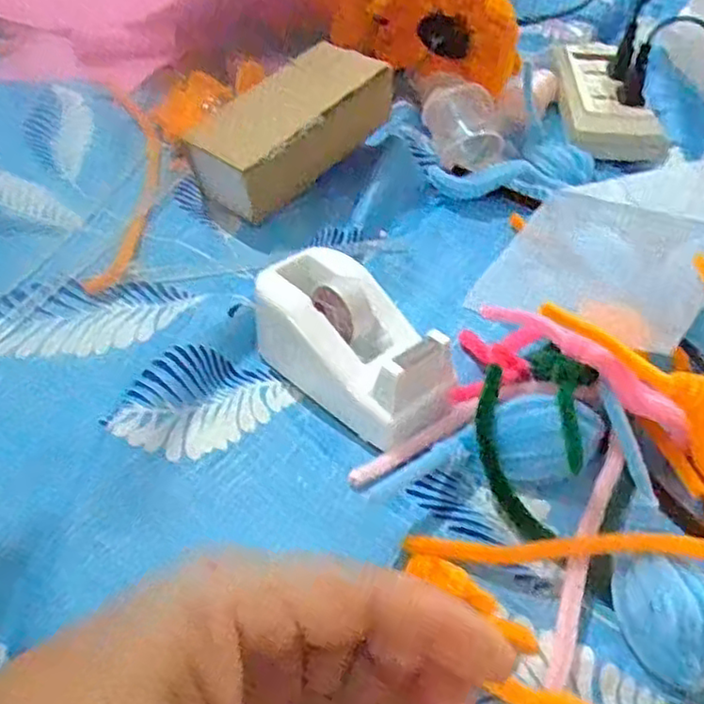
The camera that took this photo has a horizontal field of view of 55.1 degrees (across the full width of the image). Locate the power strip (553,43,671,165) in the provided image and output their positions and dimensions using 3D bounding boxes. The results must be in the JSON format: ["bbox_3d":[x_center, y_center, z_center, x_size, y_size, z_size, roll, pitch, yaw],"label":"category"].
[{"bbox_3d":[0.197,-0.200,0.525,0.068,0.022,0.153,4,46,3],"label":"power strip"}]

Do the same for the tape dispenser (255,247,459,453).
[{"bbox_3d":[-0.001,-0.004,0.318,0.053,0.045,0.098,-29,53,-26],"label":"tape dispenser"}]

